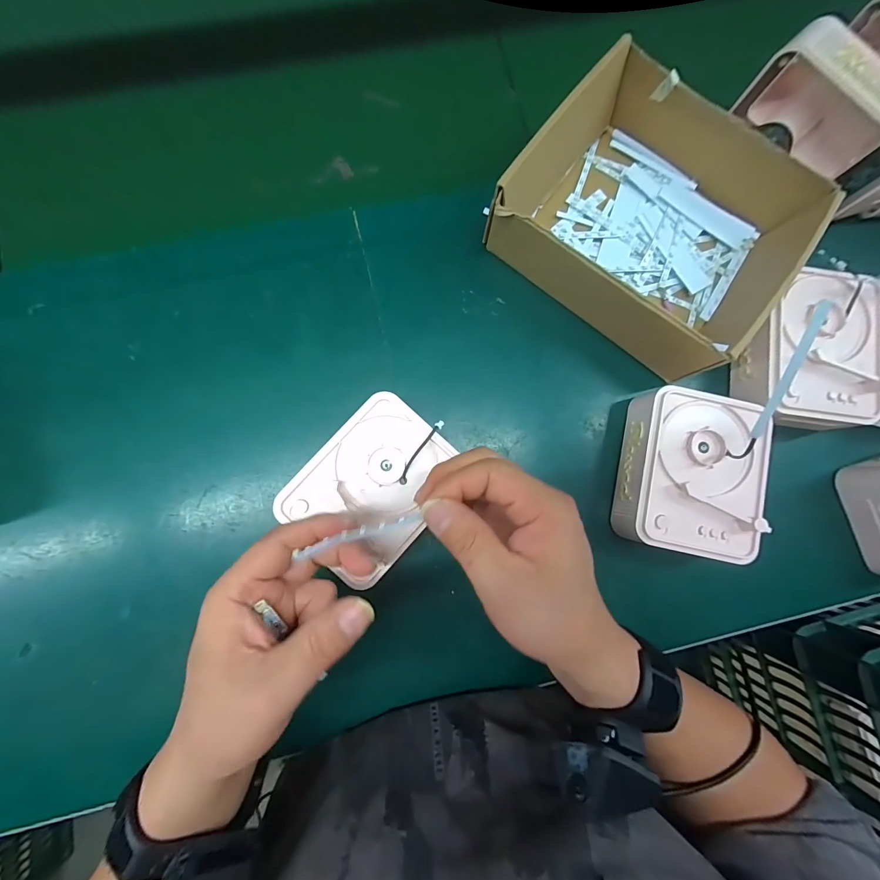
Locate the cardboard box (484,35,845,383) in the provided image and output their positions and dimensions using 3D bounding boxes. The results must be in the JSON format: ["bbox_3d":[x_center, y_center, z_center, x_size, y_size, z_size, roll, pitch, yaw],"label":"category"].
[{"bbox_3d":[0.181,-0.189,0.315,0.217,0.072,0.190,35,84,2],"label":"cardboard box"}]

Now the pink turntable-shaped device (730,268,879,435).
[{"bbox_3d":[0.314,-0.074,0.316,0.101,0.045,0.125,14,84,0],"label":"pink turntable-shaped device"}]

